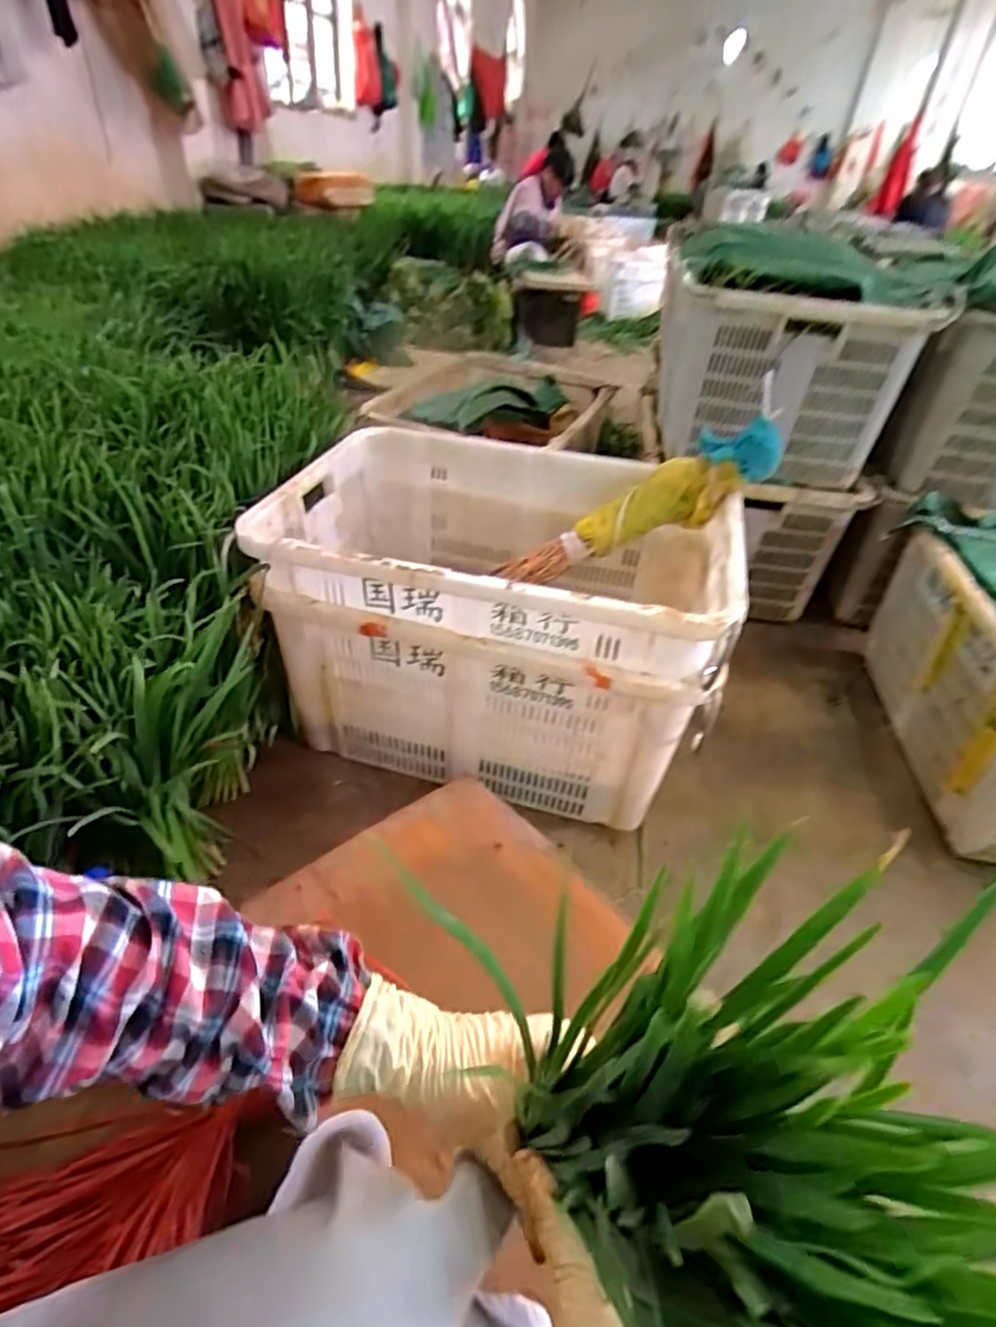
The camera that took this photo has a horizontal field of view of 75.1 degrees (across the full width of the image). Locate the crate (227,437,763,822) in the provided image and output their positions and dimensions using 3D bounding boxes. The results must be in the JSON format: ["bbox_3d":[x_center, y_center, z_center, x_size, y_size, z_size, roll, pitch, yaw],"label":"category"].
[{"bbox_3d":[-0.001,-0.079,1.087,0.658,0.425,0.433,15,42,8],"label":"crate"}]

